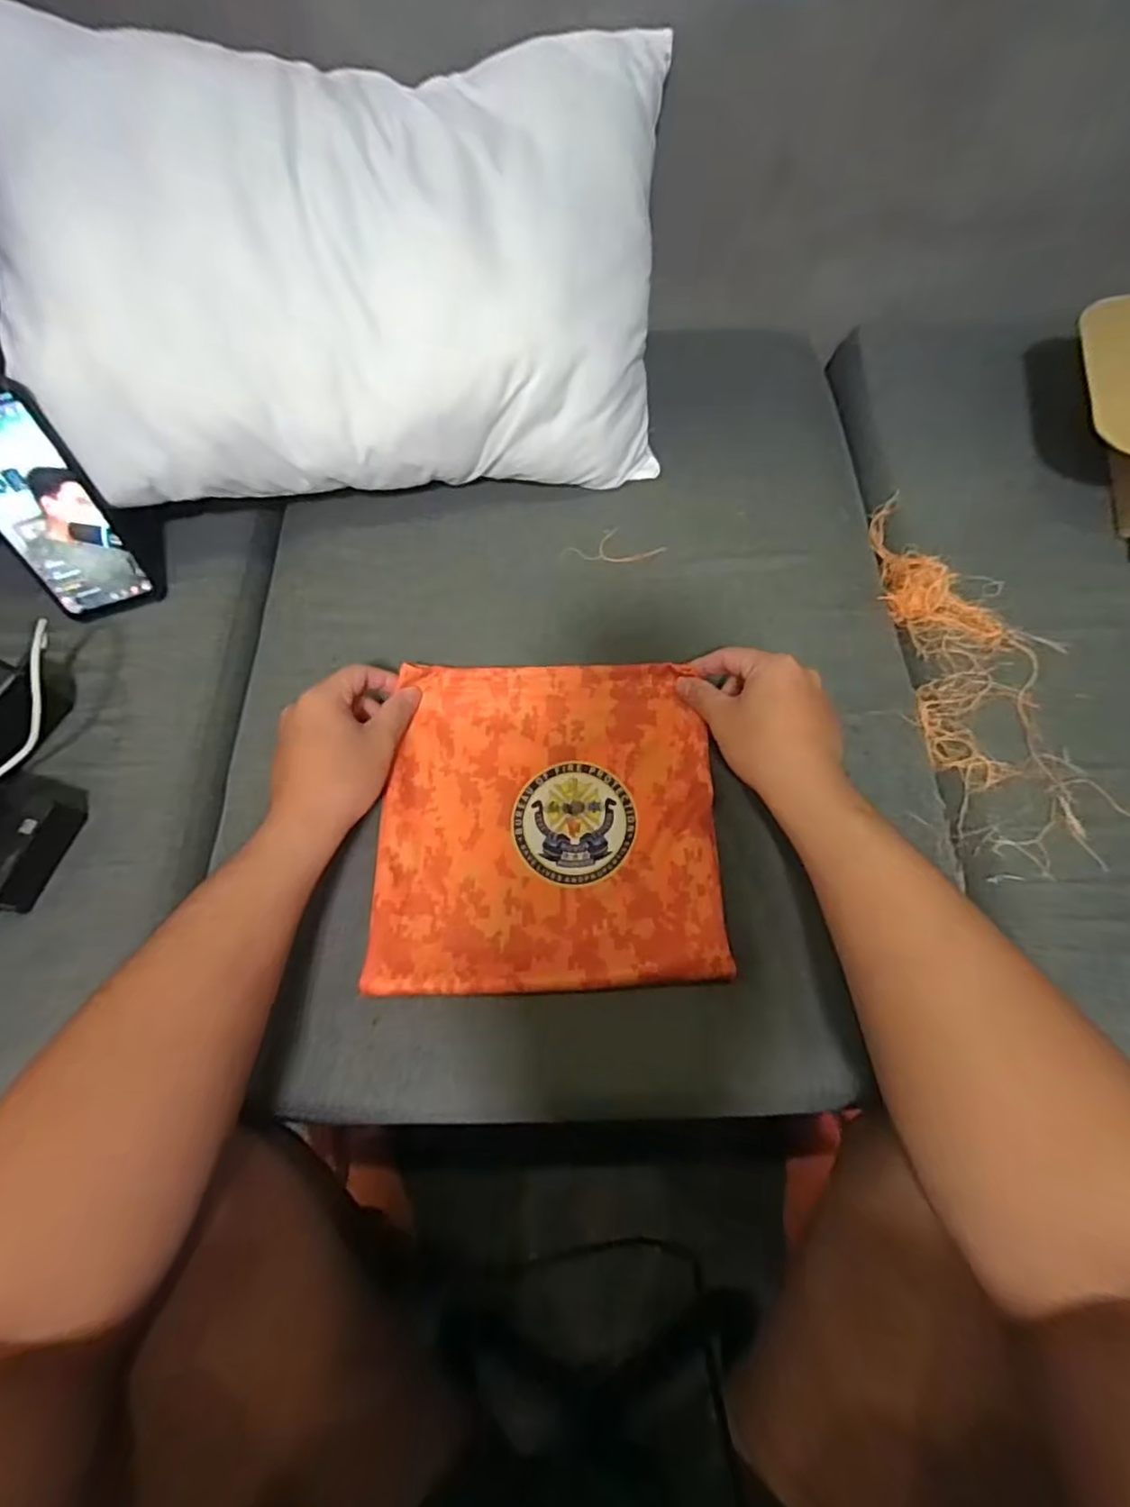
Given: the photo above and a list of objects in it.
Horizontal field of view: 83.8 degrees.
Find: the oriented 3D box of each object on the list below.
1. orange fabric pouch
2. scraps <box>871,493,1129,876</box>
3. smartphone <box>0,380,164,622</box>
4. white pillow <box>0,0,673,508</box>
[{"bbox_3d":[-0.013,0.042,0.437,0.224,0.022,0.225,-2,67,1],"label":"orange fabric pouch"},{"bbox_3d":[0.324,-0.073,0.495,0.102,0.031,0.316,-5,67,0],"label":"scraps"},{"bbox_3d":[-0.393,-0.181,0.484,0.076,0.168,0.017,-14,44,-4],"label":"smartphone"},{"bbox_3d":[-0.159,-0.368,0.483,0.486,0.120,0.338,-11,110,-6],"label":"white pillow"}]

